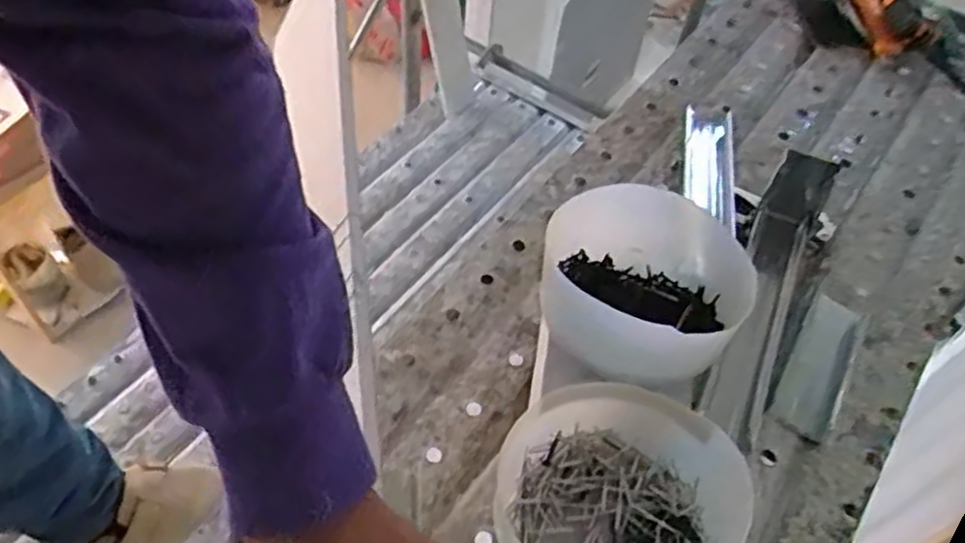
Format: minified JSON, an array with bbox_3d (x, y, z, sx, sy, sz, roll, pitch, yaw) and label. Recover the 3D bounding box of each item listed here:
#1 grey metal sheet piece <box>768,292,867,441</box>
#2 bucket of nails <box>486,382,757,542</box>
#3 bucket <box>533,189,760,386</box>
[{"bbox_3d":[0.283,0.077,0.631,0.048,0.005,0.143,25,54,18],"label":"grey metal sheet piece"},{"bbox_3d":[0.082,0.161,0.505,0.156,0.096,0.145,1,50,-1],"label":"bucket of nails"},{"bbox_3d":[0.123,0.025,0.592,0.141,0.111,0.131,1,50,-1],"label":"bucket"}]

